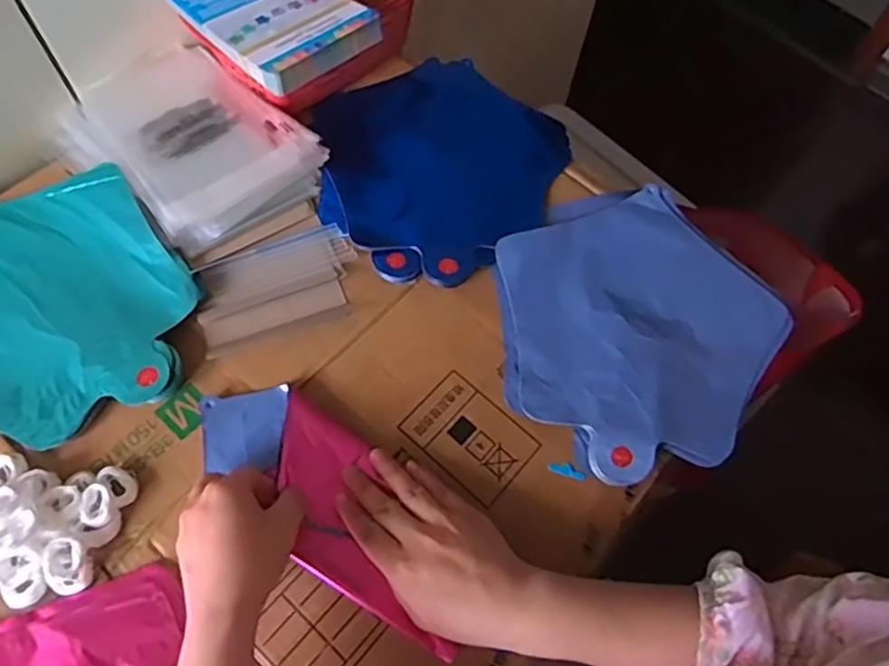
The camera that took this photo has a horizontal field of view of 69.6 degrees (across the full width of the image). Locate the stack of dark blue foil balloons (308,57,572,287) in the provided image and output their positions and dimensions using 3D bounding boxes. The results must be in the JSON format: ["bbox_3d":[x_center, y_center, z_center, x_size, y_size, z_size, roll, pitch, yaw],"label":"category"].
[{"bbox_3d":[-0.011,-0.162,0.597,0.235,0.032,0.229,-40,72,-21],"label":"stack of dark blue foil balloons"}]

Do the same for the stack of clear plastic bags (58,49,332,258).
[{"bbox_3d":[-0.230,-0.171,0.570,0.216,0.028,0.156,41,67,16],"label":"stack of clear plastic bags"}]

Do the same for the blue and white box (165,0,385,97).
[{"bbox_3d":[-0.155,-0.285,0.545,0.122,0.022,0.187,-38,72,-20],"label":"blue and white box"}]

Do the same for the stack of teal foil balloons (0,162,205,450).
[{"bbox_3d":[-0.320,-0.024,0.495,0.230,0.019,0.223,-18,66,-13],"label":"stack of teal foil balloons"}]

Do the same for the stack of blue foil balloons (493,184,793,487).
[{"bbox_3d":[0.153,-0.013,0.526,0.224,0.011,0.240,37,67,14],"label":"stack of blue foil balloons"}]

